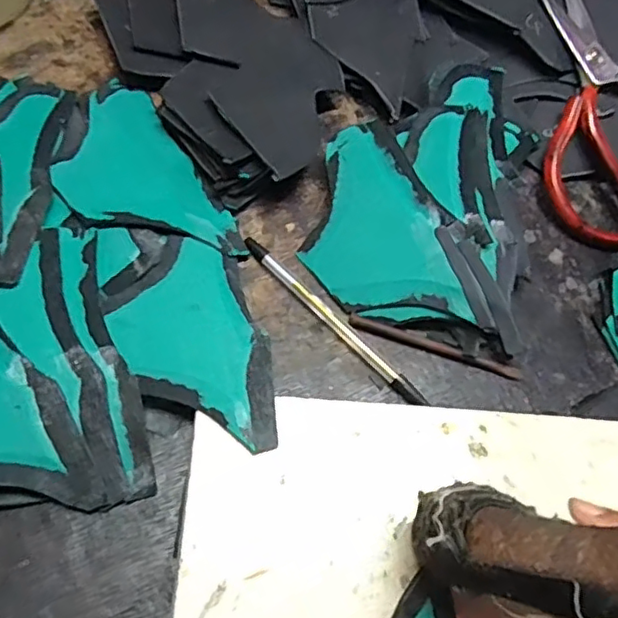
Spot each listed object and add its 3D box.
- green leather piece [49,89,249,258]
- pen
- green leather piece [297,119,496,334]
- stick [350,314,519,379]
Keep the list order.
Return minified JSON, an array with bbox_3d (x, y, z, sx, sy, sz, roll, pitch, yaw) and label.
[{"bbox_3d":[-0.104,-0.076,0.360,0.076,0.016,0.141,-28,70,-19],"label":"green leather piece"},{"bbox_3d":[0.013,0.005,0.341,0.133,0.006,0.010,44,66,14],"label":"pen"},{"bbox_3d":[0.036,-0.041,0.353,0.078,0.007,0.140,-27,71,6],"label":"green leather piece"},{"bbox_3d":[0.070,0.020,0.339,0.098,0.004,0.007,19,63,2],"label":"stick"}]

